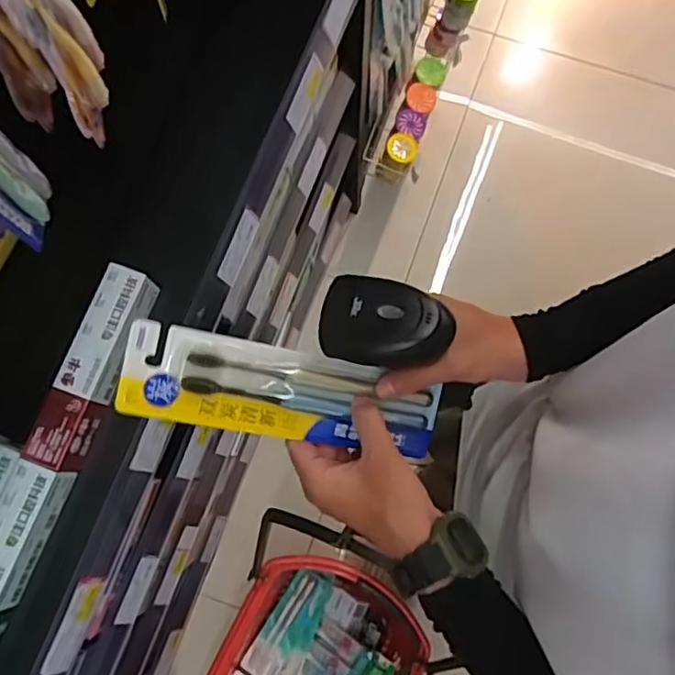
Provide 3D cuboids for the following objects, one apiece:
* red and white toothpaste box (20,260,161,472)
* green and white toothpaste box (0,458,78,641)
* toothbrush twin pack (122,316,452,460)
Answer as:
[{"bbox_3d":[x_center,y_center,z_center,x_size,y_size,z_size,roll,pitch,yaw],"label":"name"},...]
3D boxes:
[{"bbox_3d":[-0.266,0.033,0.689,0.054,0.046,0.224,19,79,5],"label":"red and white toothpaste box"},{"bbox_3d":[-0.347,0.238,0.645,0.051,0.047,0.223,21,79,5],"label":"green and white toothpaste box"},{"bbox_3d":[-0.035,0.041,0.453,0.229,0.022,0.062,12,78,-14],"label":"toothbrush twin pack"}]

